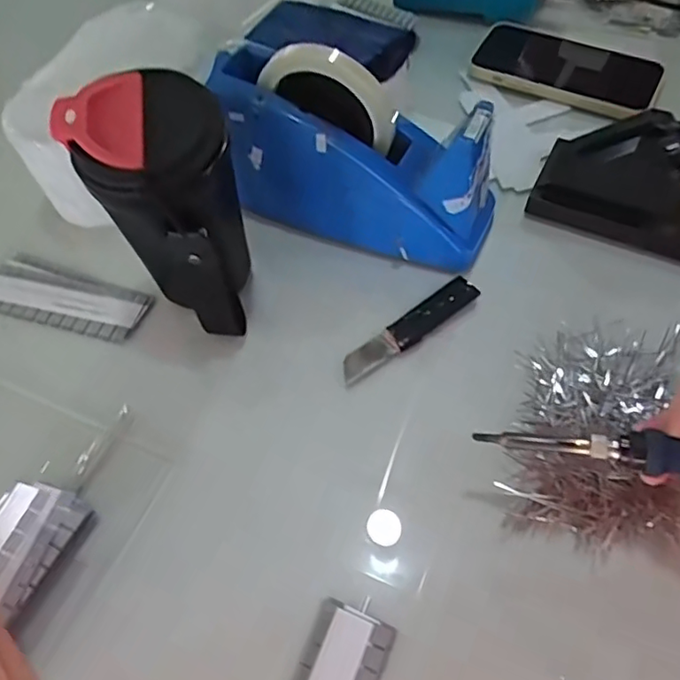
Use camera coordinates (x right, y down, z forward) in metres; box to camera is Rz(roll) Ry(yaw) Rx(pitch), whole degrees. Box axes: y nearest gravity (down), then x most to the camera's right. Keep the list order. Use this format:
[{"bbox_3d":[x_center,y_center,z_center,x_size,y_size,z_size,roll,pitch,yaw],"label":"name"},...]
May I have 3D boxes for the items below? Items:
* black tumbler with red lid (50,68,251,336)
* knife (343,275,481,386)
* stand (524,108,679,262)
[{"bbox_3d":[-0.101,-0.073,0.368,0.082,0.149,0.091,-14,58,-7],"label":"black tumbler with red lid"},{"bbox_3d":[0.046,-0.007,0.397,0.108,0.014,0.021,-33,62,-17],"label":"knife"},{"bbox_3d":[0.227,-0.112,0.420,0.158,0.077,0.072,23,61,16],"label":"stand"}]

